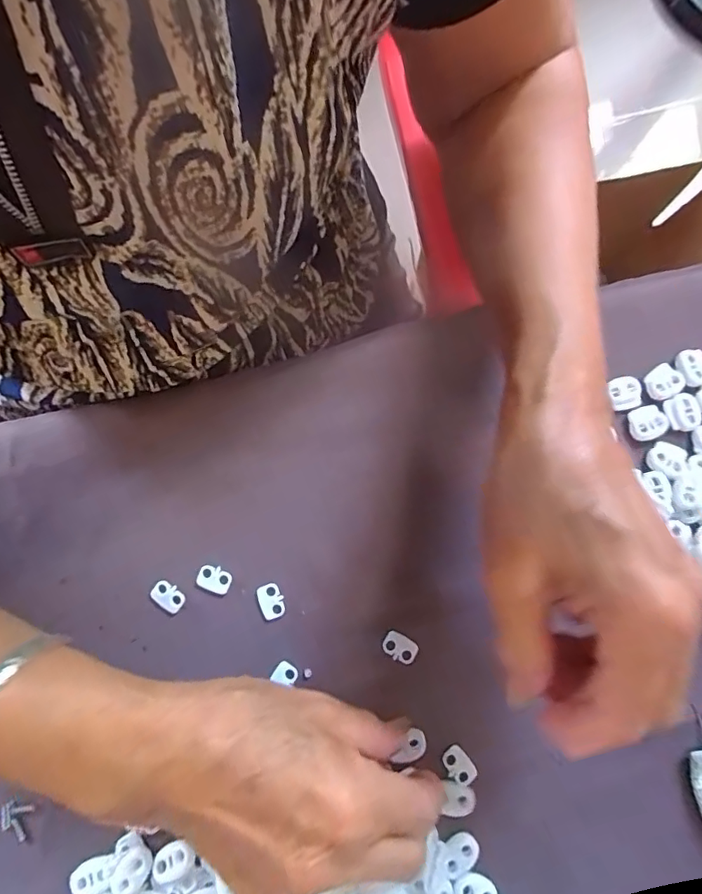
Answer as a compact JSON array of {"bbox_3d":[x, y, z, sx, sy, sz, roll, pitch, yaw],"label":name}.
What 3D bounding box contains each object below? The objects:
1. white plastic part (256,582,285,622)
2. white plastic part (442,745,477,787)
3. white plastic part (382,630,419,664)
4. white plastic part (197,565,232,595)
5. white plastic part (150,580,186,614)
[{"bbox_3d":[-0.044,0.085,0.278,0.013,0.004,0.019,-23,80,-4],"label":"white plastic part"},{"bbox_3d":[0.057,0.168,0.264,0.013,0.004,0.019,-40,81,-7],"label":"white plastic part"},{"bbox_3d":[0.027,0.109,0.274,0.020,0.004,0.013,34,81,6],"label":"white plastic part"},{"bbox_3d":[-0.076,0.073,0.280,0.019,0.004,0.014,18,80,4],"label":"white plastic part"},{"bbox_3d":[-0.101,0.082,0.277,0.019,0.004,0.013,36,81,7],"label":"white plastic part"}]

